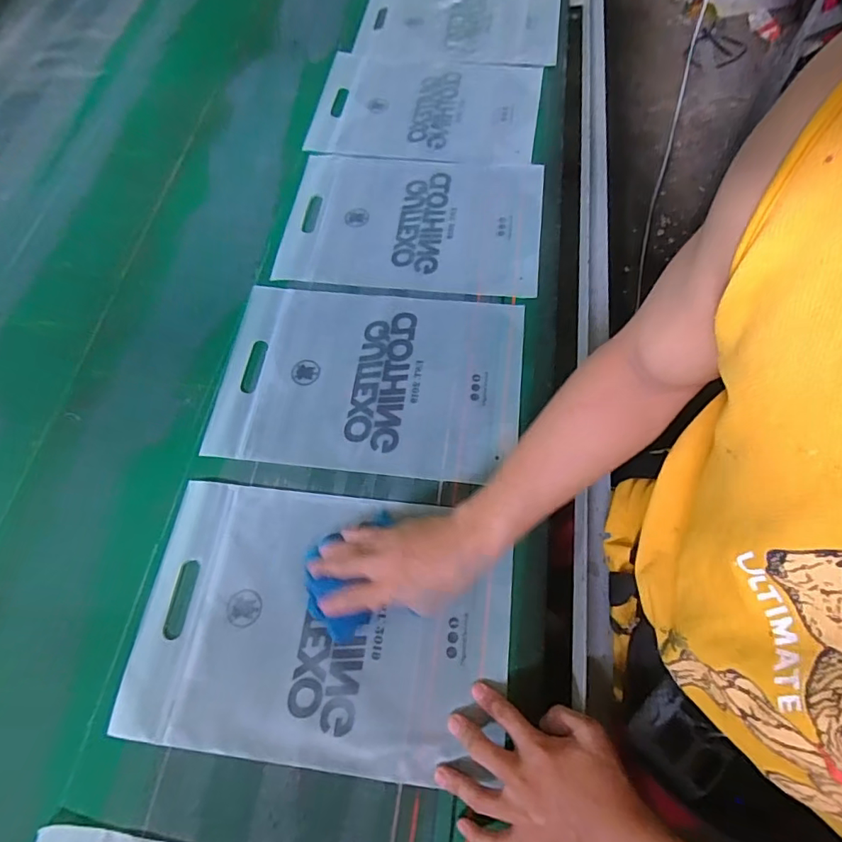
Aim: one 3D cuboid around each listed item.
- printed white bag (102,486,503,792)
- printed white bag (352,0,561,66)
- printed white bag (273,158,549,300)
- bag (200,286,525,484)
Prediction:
[{"bbox_3d":[-0.100,0.198,0.497,0.366,0.011,0.248,5,66,6],"label":"printed white bag"},{"bbox_3d":[0.075,-0.756,0.929,0.362,0.014,0.262,9,66,6],"label":"printed white bag"},{"bbox_3d":[-0.010,-0.295,0.716,0.360,0.013,0.248,6,66,5],"label":"printed white bag"},{"bbox_3d":[-0.064,-0.056,0.615,0.366,0.006,0.248,5,66,5],"label":"bag"}]

